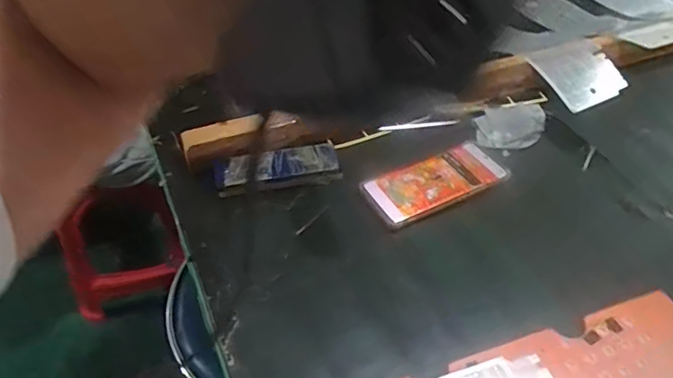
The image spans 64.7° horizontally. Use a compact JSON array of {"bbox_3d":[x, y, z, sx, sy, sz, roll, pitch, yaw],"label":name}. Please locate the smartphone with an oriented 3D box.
[{"bbox_3d":[0.118,-0.009,0.622,0.180,0.012,0.080,-21,45,-20],"label":"smartphone"}]

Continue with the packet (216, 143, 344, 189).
[{"bbox_3d":[-0.072,-0.026,0.646,0.147,0.028,0.058,-9,42,-8],"label":"packet"}]

